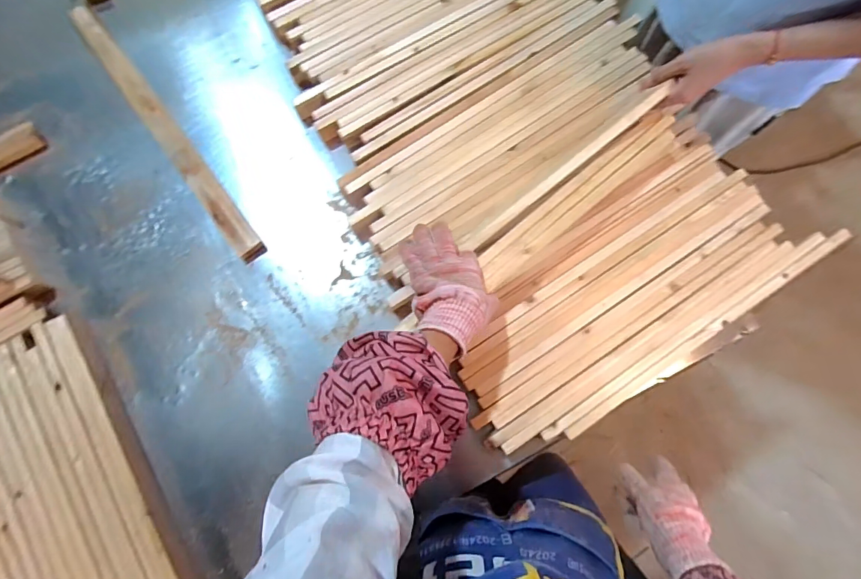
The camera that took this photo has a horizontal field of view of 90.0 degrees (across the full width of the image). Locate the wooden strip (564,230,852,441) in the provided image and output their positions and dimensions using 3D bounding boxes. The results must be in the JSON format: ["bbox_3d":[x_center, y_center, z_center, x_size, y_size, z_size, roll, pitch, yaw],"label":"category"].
[{"bbox_3d":[0.382,0.059,0.587,0.484,0.020,0.019,-33,77,-10],"label":"wooden strip"}]

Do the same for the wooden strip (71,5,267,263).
[{"bbox_3d":[-0.411,-0.249,0.666,0.036,0.026,0.510,-36,78,-11],"label":"wooden strip"}]

